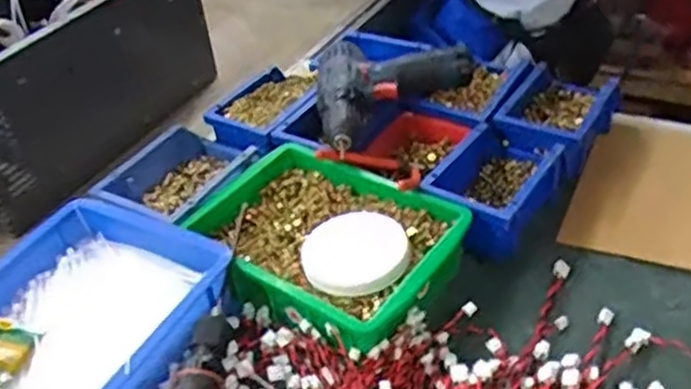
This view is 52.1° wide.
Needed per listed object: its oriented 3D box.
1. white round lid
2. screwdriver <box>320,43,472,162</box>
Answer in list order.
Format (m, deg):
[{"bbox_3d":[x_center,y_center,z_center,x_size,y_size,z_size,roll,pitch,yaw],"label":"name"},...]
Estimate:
[{"bbox_3d":[0.009,0.052,0.660,0.098,0.012,0.097,-6,44,6],"label":"white round lid"},{"bbox_3d":[0.028,-0.123,0.861,0.222,0.074,0.156,-32,45,-30],"label":"screwdriver"}]

